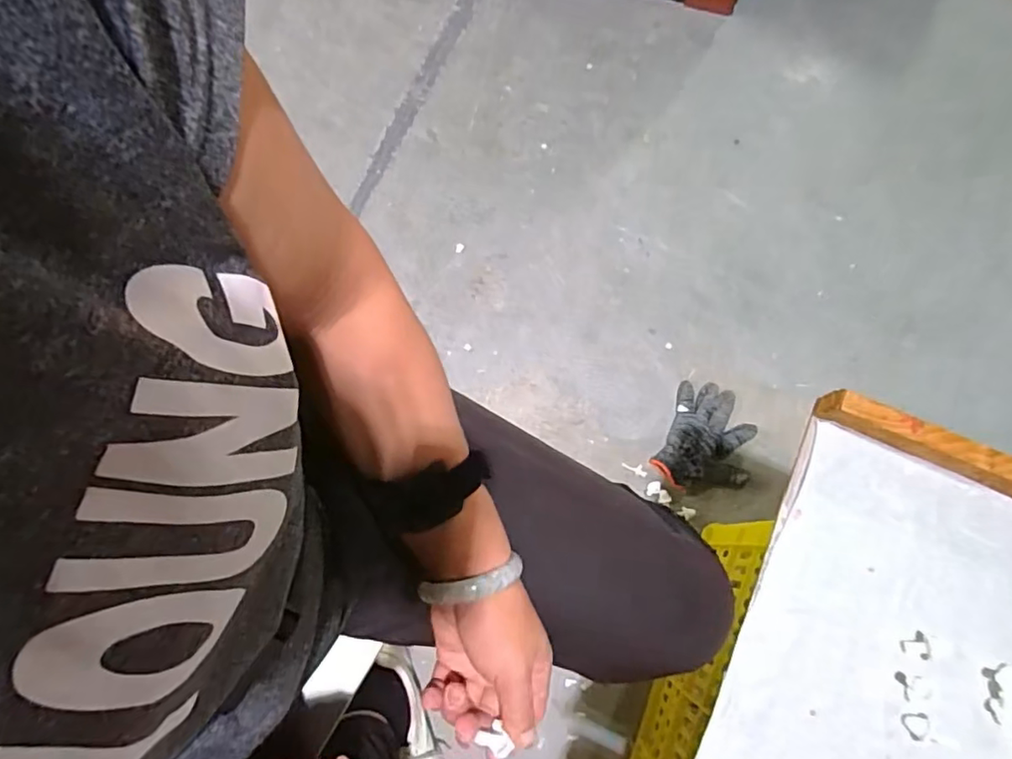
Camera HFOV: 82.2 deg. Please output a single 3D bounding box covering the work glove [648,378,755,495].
[{"bbox_3d":[0.323,0.096,0.919,0.141,0.024,0.176,25,77,6],"label":"work glove"}]

